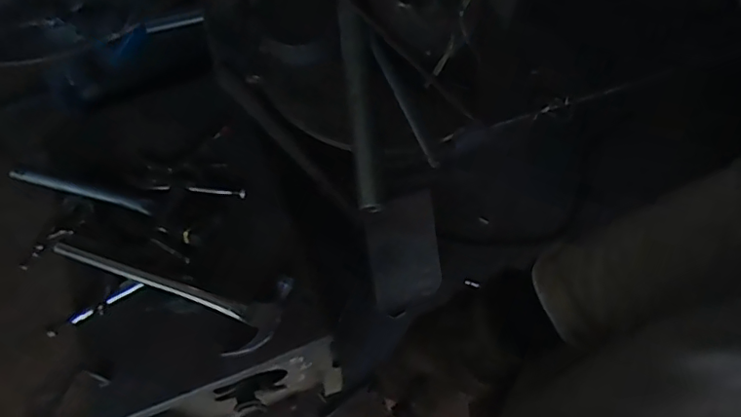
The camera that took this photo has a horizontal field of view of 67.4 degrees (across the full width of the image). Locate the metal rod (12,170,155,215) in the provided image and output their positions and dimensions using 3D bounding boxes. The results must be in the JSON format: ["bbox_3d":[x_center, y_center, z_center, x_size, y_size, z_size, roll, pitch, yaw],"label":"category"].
[{"bbox_3d":[-0.423,-0.029,0.821,0.213,0.020,0.022,14,65,5],"label":"metal rod"}]

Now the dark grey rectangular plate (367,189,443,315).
[{"bbox_3d":[0.073,0.097,1.179,0.151,0.012,0.247,-16,110,-17],"label":"dark grey rectangular plate"}]

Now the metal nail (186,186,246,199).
[{"bbox_3d":[-0.234,-0.025,0.846,0.084,0.013,0.013,2,65,-1],"label":"metal nail"}]

